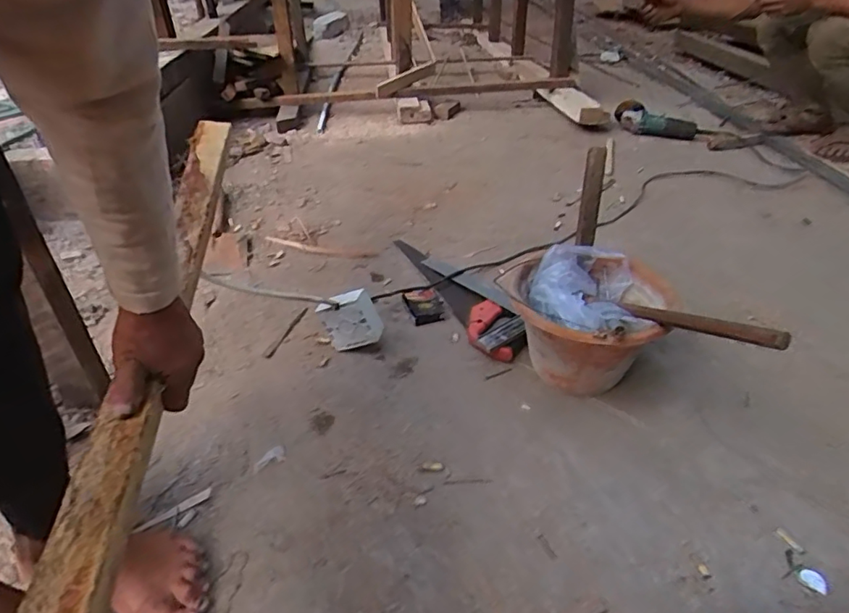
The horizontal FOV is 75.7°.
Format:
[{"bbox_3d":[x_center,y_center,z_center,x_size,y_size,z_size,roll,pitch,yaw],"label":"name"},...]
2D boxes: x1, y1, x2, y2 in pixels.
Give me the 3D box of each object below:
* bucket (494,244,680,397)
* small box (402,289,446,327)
[{"bbox_3d":[0.258,0.037,0.901,0.227,0.204,0.241,0,35,0],"label":"bucket"},{"bbox_3d":[-0.002,0.001,1.096,0.065,0.021,0.101,-10,36,-14],"label":"small box"}]

